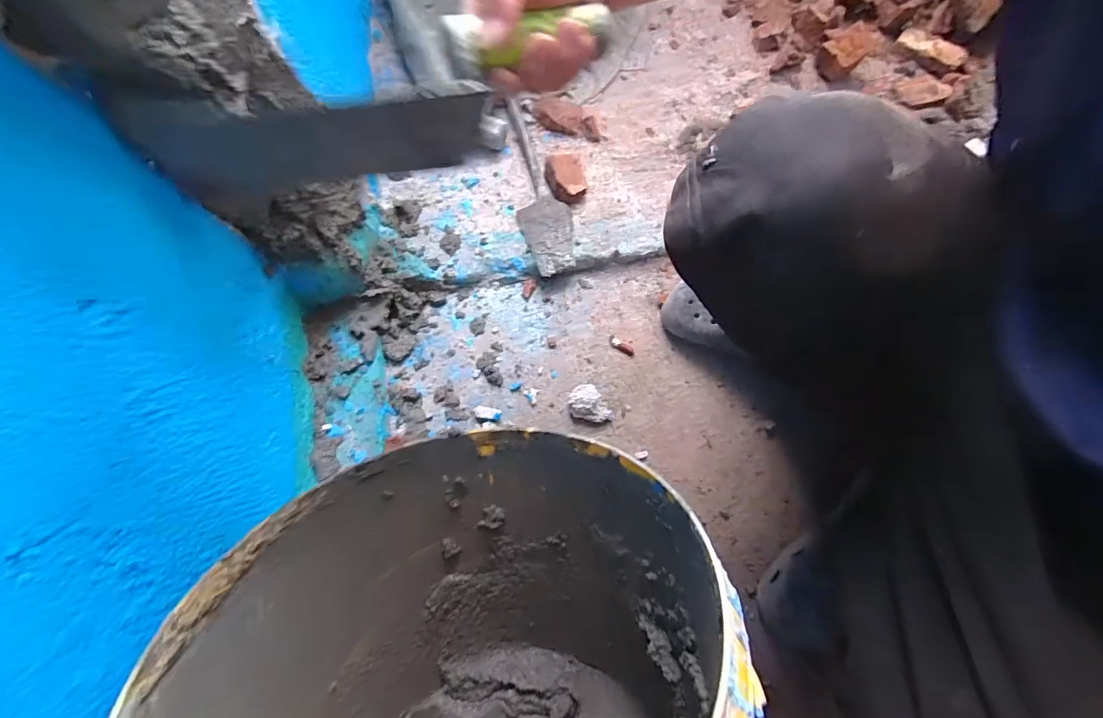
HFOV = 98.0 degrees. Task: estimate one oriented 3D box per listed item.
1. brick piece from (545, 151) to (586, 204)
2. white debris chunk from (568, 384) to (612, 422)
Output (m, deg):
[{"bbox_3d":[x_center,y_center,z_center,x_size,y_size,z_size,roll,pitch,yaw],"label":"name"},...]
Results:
[{"bbox_3d":[0.020,-0.270,0.705,0.056,0.026,0.086,-8,72,-3],"label":"brick piece"},{"bbox_3d":[0.046,0.061,0.629,0.045,0.019,0.057,-30,75,-10],"label":"white debris chunk"}]

